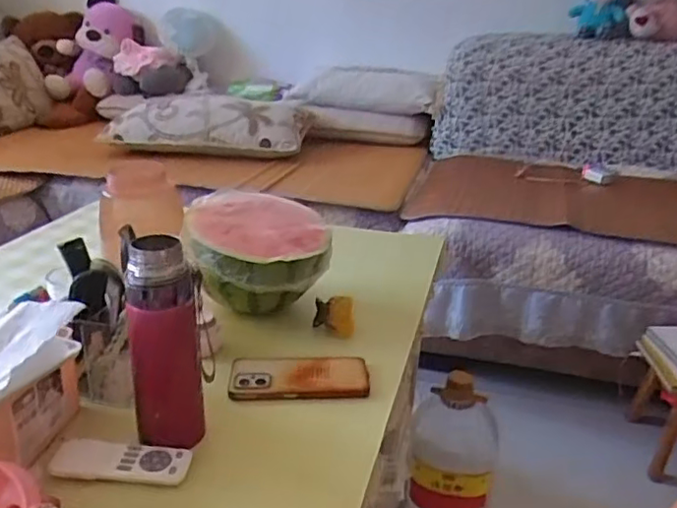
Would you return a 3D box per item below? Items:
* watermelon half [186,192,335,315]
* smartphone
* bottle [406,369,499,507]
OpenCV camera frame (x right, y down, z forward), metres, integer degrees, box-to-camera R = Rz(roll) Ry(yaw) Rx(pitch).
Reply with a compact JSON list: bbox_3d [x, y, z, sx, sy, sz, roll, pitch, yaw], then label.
[{"bbox_3d":[-0.107,0.005,0.847,0.192,0.127,0.157,-1,22,-9],"label":"watermelon half"},{"bbox_3d":[-0.046,0.148,0.731,0.162,0.018,0.072,1,22,-3],"label":"smartphone"},{"bbox_3d":[0.195,0.363,1.077,0.138,0.336,0.154,6,22,10],"label":"bottle"}]

